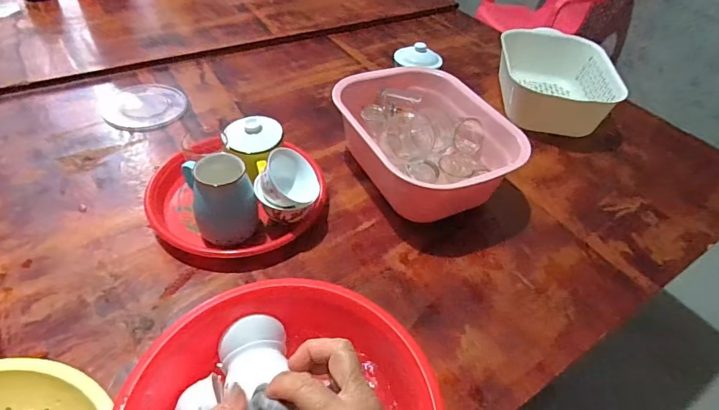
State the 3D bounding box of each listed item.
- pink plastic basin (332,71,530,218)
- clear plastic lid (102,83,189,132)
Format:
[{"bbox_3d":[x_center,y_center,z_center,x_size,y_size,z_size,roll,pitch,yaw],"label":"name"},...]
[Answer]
[{"bbox_3d":[0.097,-0.096,0.687,0.206,0.125,0.270,-20,51,-24],"label":"pink plastic basin"},{"bbox_3d":[-0.399,-0.183,0.802,0.133,0.006,0.140,3,46,-4],"label":"clear plastic lid"}]

